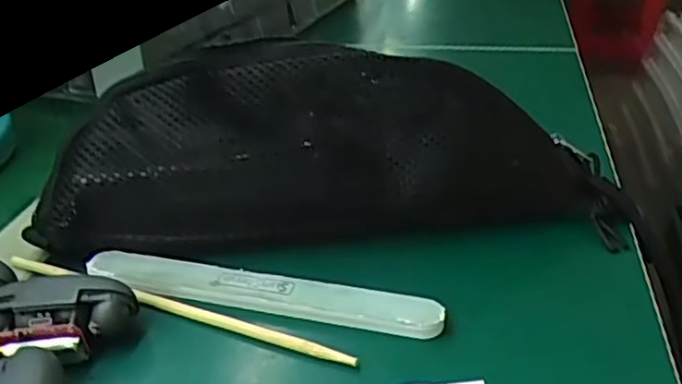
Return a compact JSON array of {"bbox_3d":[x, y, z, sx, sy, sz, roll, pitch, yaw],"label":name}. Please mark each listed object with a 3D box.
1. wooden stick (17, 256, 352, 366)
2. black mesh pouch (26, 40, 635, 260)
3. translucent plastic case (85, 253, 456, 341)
[{"bbox_3d":[-0.080,0.051,0.314,0.187,0.006,0.006,10,33,22],"label":"wooden stick"},{"bbox_3d":[-0.001,-0.022,0.353,0.288,0.087,0.067,-3,31,0],"label":"black mesh pouch"},{"bbox_3d":[-0.039,0.046,0.316,0.169,0.008,0.024,5,32,14],"label":"translucent plastic case"}]

